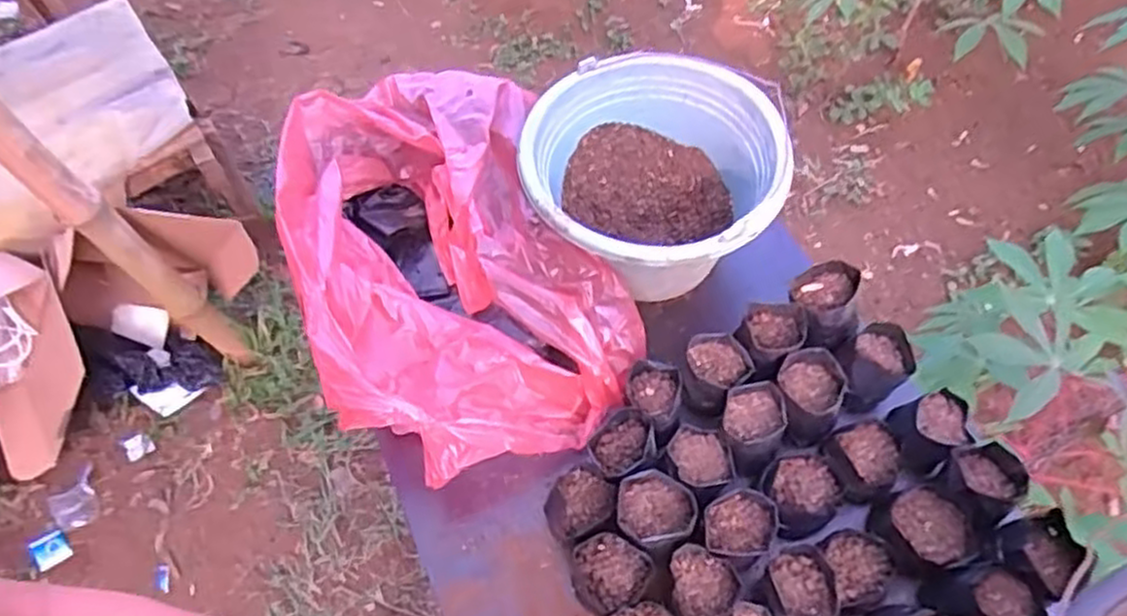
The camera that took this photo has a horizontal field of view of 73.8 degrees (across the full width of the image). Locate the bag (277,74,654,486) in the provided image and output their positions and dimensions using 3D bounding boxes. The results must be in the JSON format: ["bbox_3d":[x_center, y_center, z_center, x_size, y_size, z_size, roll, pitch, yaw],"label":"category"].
[{"bbox_3d":[-0.113,-0.049,0.751,0.274,0.114,0.414,-21,62,-9],"label":"bag"}]

